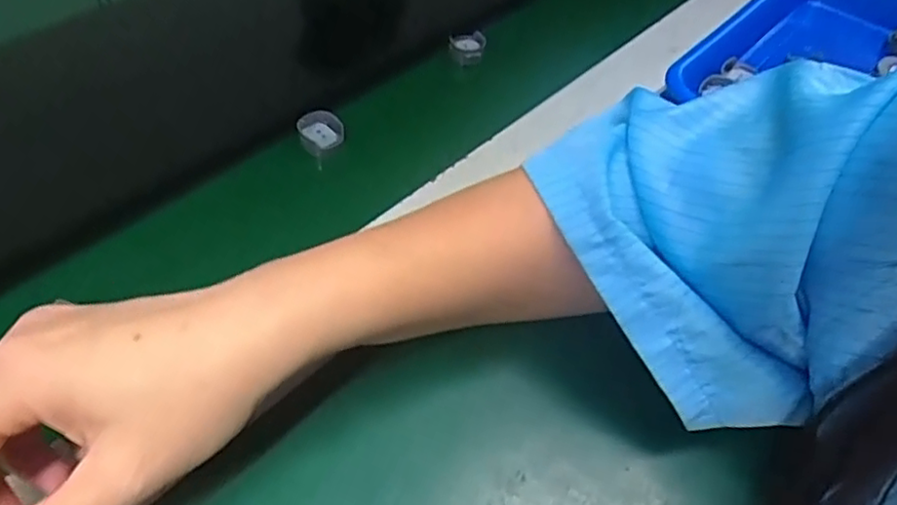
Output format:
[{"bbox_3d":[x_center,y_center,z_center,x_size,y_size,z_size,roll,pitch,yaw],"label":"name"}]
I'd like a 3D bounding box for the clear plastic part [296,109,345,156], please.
[{"bbox_3d":[-0.078,-0.074,0.398,0.027,0.015,0.027,1,80,-4],"label":"clear plastic part"}]

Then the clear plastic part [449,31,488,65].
[{"bbox_3d":[0.013,-0.148,0.466,0.025,0.014,0.023,2,50,-2],"label":"clear plastic part"}]

